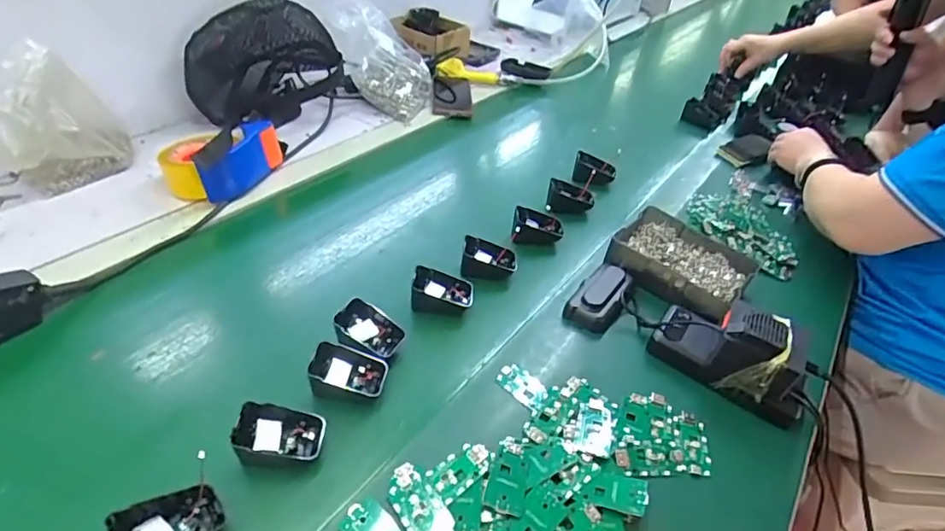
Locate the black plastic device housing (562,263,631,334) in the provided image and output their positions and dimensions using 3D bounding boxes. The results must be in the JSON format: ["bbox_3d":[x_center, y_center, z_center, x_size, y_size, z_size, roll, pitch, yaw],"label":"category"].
[{"bbox_3d":[0.151,0.034,0.628,0.052,0.030,0.101,28,43,23],"label":"black plastic device housing"}]

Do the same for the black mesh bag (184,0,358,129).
[{"bbox_3d":[-0.333,-0.337,0.902,0.261,0.171,0.123,-6,41,-16],"label":"black mesh bag"}]

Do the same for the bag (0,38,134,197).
[{"bbox_3d":[-0.525,-0.182,0.689,0.133,0.164,0.094,-21,47,-30],"label":"bag"}]

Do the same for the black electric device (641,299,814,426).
[{"bbox_3d":[0.274,0.079,0.554,0.152,0.078,0.073,29,44,24],"label":"black electric device"}]

